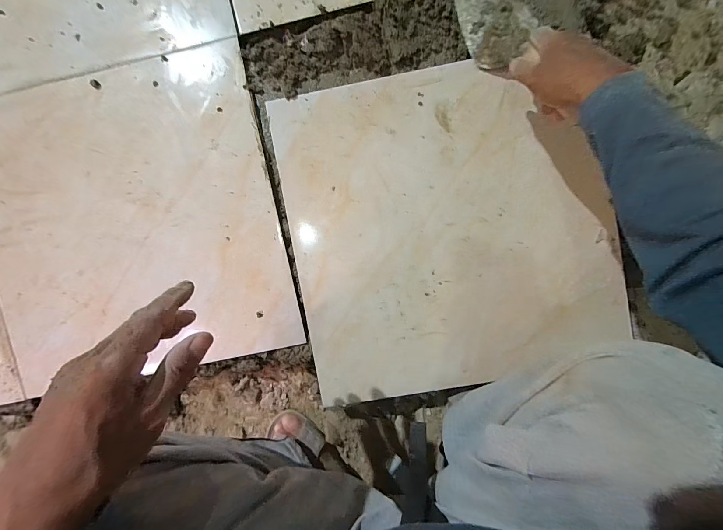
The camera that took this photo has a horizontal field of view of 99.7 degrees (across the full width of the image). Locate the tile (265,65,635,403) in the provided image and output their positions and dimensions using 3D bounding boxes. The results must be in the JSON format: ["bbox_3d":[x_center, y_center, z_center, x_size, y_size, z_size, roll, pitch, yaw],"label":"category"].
[{"bbox_3d":[0.130,-0.054,0.471,0.471,0.009,0.480,-11,92,3],"label":"tile"}]

